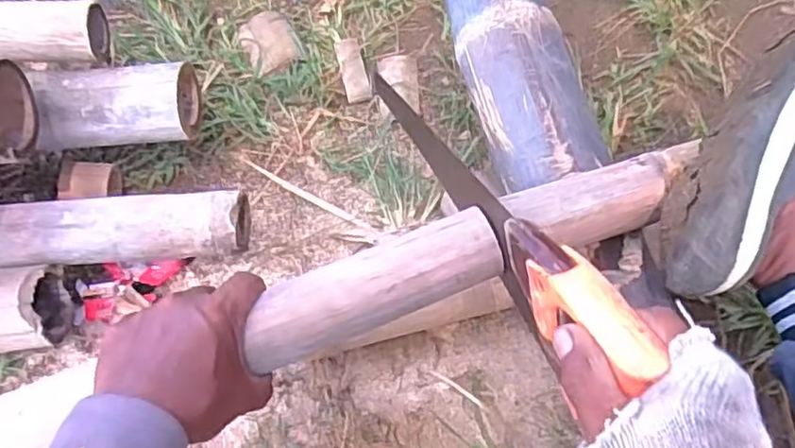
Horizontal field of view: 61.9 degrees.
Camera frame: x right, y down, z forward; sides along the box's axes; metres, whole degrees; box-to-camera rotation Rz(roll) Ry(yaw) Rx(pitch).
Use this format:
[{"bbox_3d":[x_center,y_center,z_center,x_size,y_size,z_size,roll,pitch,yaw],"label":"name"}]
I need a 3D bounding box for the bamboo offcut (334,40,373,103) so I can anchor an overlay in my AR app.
[{"bbox_3d":[-0.055,-0.193,0.828,0.030,0.009,0.097,-14,64,-3],"label":"bamboo offcut"}]

